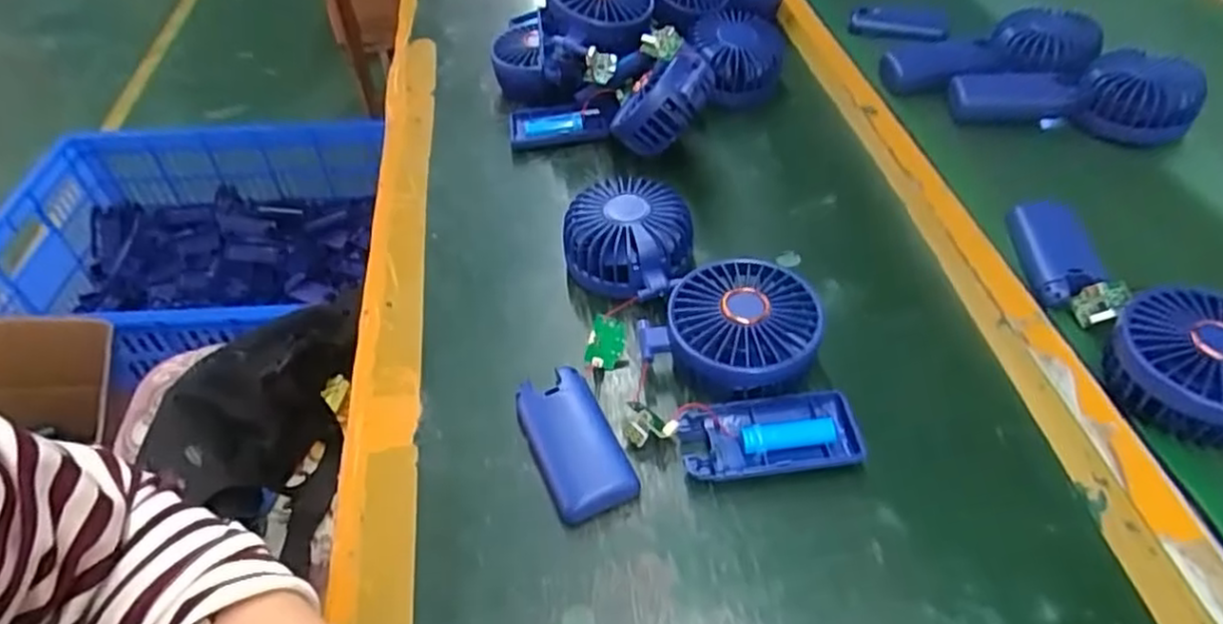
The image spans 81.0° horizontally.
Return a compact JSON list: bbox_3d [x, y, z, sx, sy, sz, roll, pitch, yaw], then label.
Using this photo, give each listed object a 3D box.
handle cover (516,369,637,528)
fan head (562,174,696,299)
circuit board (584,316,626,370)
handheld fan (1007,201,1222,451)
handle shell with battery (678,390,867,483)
[{"bbox_3d":[-0.022,0.071,0.391,0.044,0.017,0.087,-19,48,-14],"label":"handle cover"},{"bbox_3d":[0.011,-0.047,0.478,0.086,0.052,0.075,24,53,24],"label":"fan head"},{"bbox_3d":[-0.003,0.019,0.438,0.022,0.007,0.030,12,90,-10],"label":"circuit board"},{"bbox_3d":[0.310,-0.008,0.428,0.081,0.039,0.197,-9,47,-5],"label":"handheld fan"},{"bbox_3d":[0.086,0.070,0.387,0.093,0.017,0.044,-6,47,-2],"label":"handle shell with battery"}]

